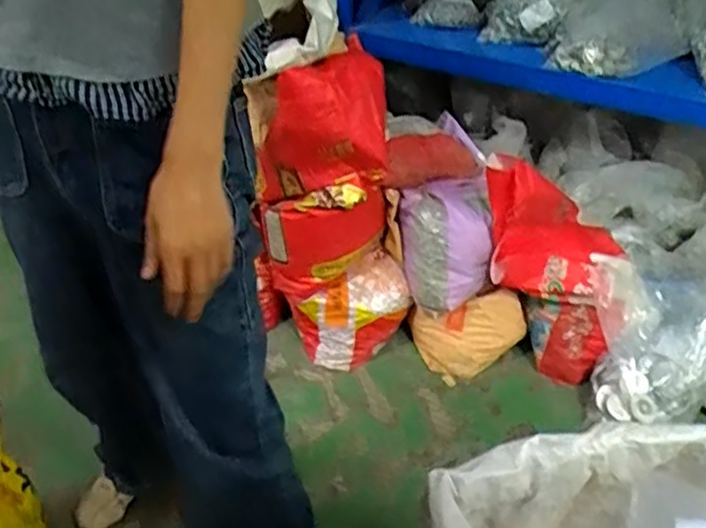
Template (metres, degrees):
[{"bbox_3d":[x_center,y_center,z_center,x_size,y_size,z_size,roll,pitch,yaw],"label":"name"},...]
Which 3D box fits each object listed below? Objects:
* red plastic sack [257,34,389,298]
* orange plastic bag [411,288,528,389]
[{"bbox_3d":[-0.058,-0.174,1.387,0.238,0.500,0.108,-15,41,-24],"label":"red plastic sack"},{"bbox_3d":[0.254,0.165,1.491,0.246,0.166,0.107,3,37,-1],"label":"orange plastic bag"}]

